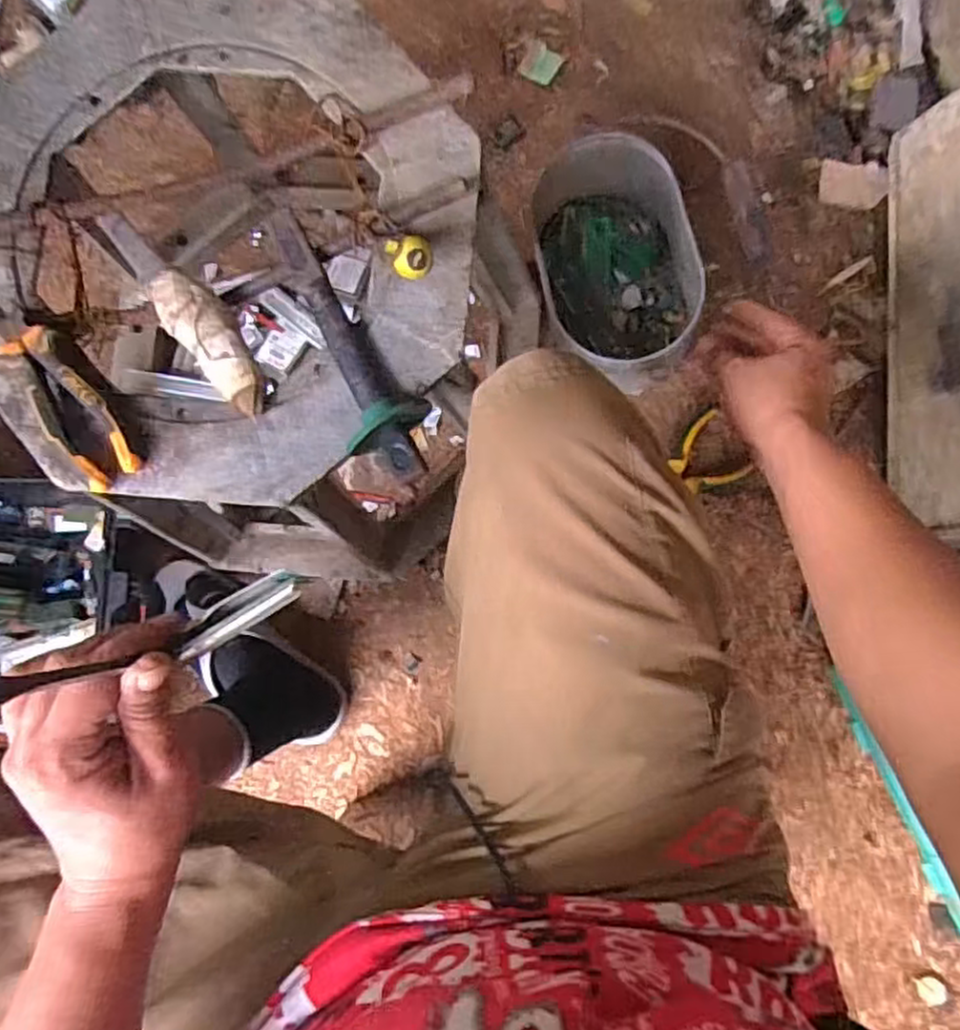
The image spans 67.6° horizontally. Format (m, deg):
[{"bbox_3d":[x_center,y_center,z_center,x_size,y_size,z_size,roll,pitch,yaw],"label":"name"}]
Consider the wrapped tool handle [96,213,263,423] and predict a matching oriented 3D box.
[{"bbox_3d":[-0.210,-0.149,0.517,0.038,0.031,0.191,-40,85,0],"label":"wrapped tool handle"}]

